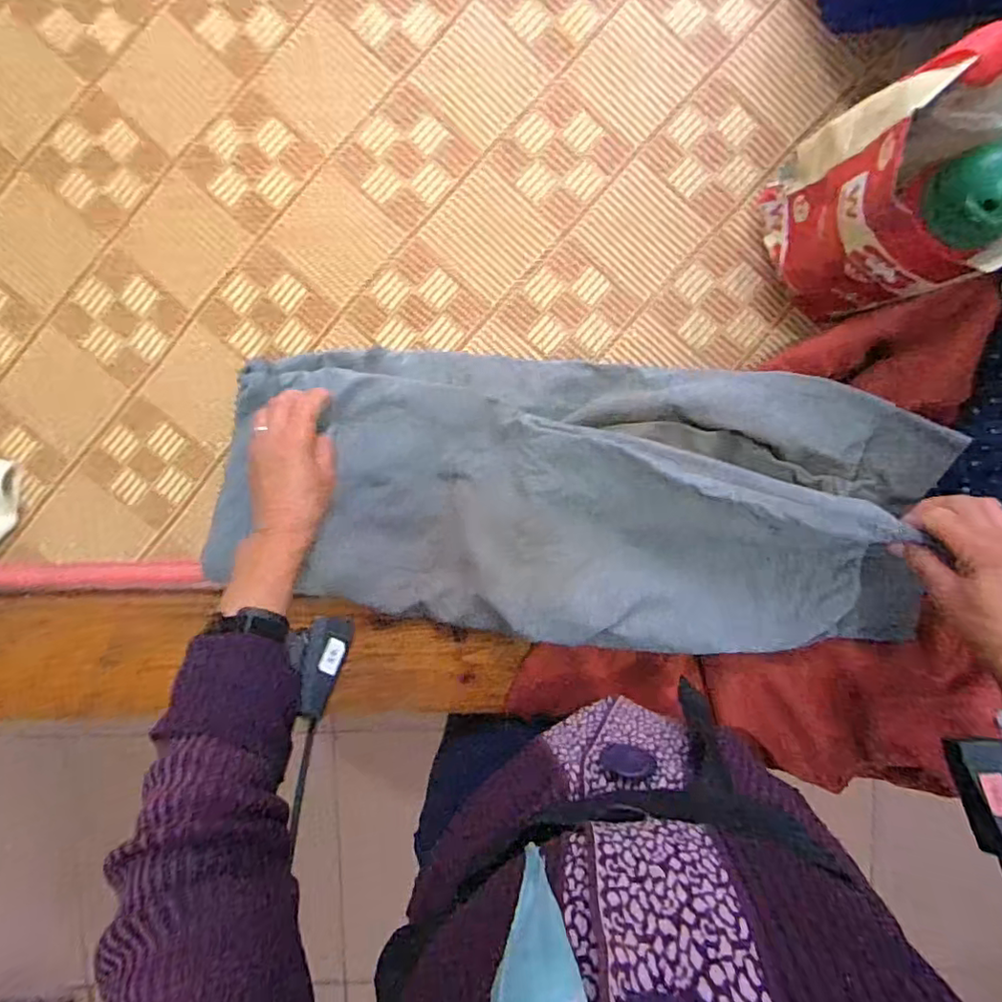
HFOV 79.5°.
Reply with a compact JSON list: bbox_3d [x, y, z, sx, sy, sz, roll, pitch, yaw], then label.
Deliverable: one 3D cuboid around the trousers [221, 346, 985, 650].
[{"bbox_3d":[0.047,-0.001,0.551,0.612,0.090,0.246,6,96,9],"label":"trousers"}]

